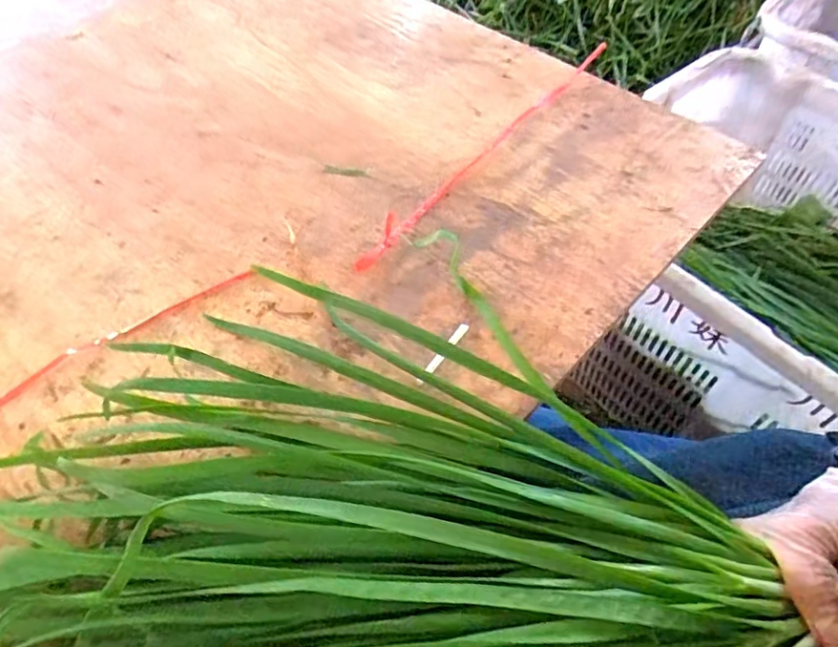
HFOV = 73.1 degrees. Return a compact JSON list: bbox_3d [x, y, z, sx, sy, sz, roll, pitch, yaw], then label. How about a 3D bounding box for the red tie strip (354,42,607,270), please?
[{"bbox_3d":[0.064,-0.151,0.461,0.015,0.011,0.339,32,60,21],"label":"red tie strip"}]

